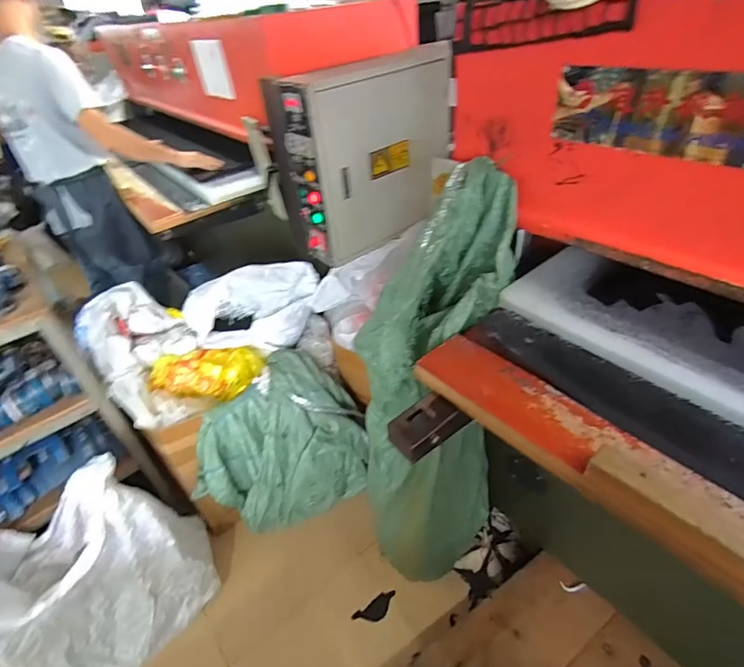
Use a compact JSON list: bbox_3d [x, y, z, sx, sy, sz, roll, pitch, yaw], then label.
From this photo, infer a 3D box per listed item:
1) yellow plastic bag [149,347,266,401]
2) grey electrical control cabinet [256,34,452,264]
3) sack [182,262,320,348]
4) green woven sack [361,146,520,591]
[{"bbox_3d":[-0.527,0.131,1.358,0.318,0.149,0.129,-4,36,-26],"label":"yellow plastic bag"},{"bbox_3d":[-0.028,-0.538,1.282,0.471,0.513,0.255,-24,42,-21],"label":"grey electrical control cabinet"},{"bbox_3d":[-0.380,-0.088,1.397,0.427,0.253,0.162,-21,42,-18],"label":"sack"},{"bbox_3d":[0.168,0.249,1.080,0.348,1.196,0.259,-25,43,-23],"label":"green woven sack"}]

